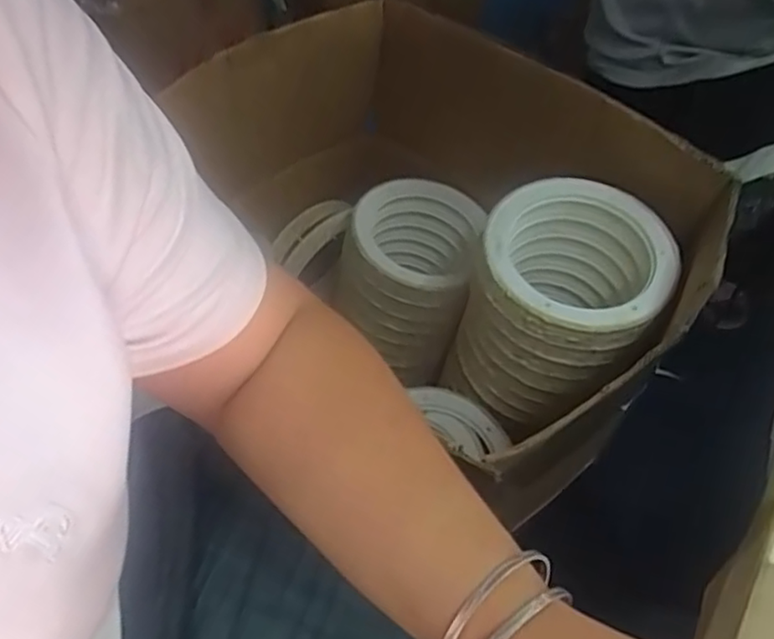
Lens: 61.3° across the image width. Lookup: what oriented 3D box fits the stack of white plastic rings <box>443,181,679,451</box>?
[{"bbox_3d":[0.195,-0.011,0.776,0.200,0.234,0.183,20,55,7],"label":"stack of white plastic rings"}]

